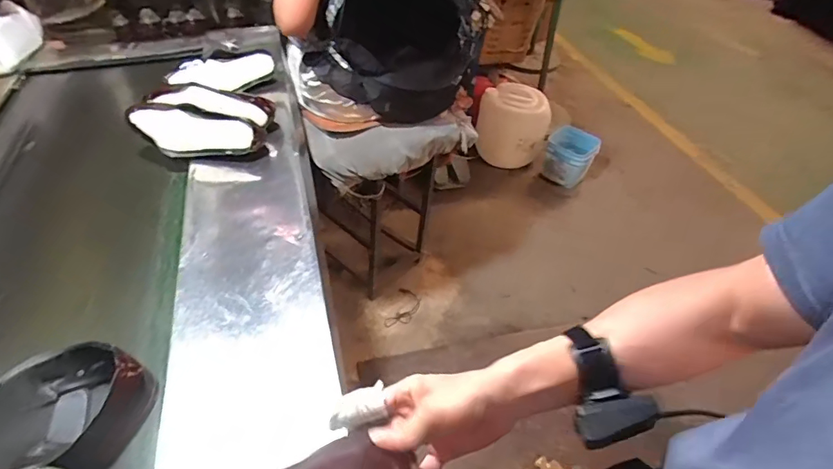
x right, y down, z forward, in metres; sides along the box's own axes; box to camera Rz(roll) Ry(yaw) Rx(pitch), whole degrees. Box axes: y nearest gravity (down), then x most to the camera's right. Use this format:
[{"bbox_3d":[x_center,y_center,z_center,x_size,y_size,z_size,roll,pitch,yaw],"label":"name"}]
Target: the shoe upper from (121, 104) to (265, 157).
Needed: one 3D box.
[{"bbox_3d":[-0.476,-0.221,1.011,0.264,0.100,0.052,6,16,-10],"label":"shoe upper"}]

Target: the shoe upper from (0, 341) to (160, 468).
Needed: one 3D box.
[{"bbox_3d":[-0.495,0.254,0.617,0.211,0.100,0.206,9,45,5],"label":"shoe upper"}]

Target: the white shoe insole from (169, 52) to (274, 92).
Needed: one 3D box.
[{"bbox_3d":[-0.500,-0.414,1.205,0.259,0.091,0.025,-18,49,-26],"label":"white shoe insole"}]

